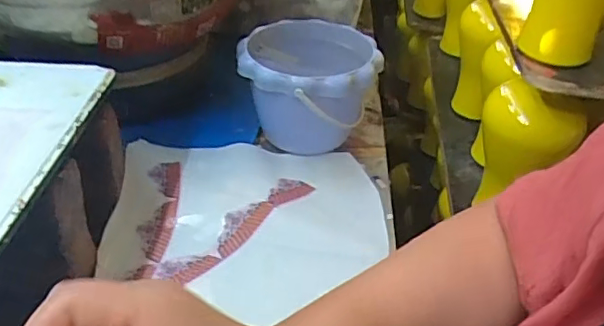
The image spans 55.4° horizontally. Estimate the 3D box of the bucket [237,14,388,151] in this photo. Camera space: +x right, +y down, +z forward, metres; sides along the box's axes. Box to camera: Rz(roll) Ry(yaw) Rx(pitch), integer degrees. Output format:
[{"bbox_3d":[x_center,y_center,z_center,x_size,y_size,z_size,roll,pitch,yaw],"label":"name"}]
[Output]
[{"bbox_3d":[0.005,-0.084,0.663,0.146,0.112,0.156,4,36,-3],"label":"bucket"}]

